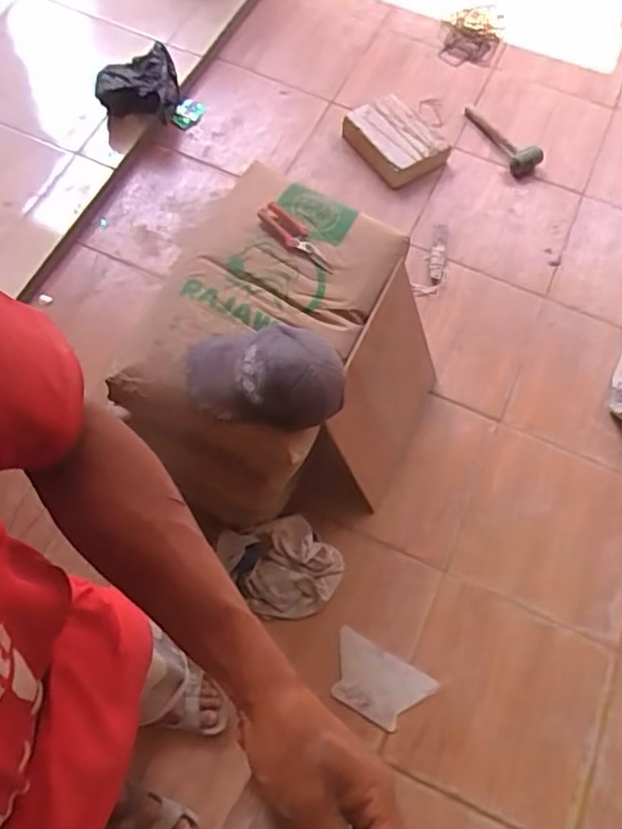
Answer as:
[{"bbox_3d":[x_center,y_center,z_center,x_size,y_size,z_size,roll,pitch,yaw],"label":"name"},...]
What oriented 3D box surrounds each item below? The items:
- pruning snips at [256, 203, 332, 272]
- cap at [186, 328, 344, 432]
[{"bbox_3d":[-0.022,-0.334,1.259,0.173,0.019,0.049,43,74,-4],"label":"pruning snips"},{"bbox_3d":[-0.076,-0.071,1.103,0.259,0.095,0.168,8,66,-1],"label":"cap"}]

